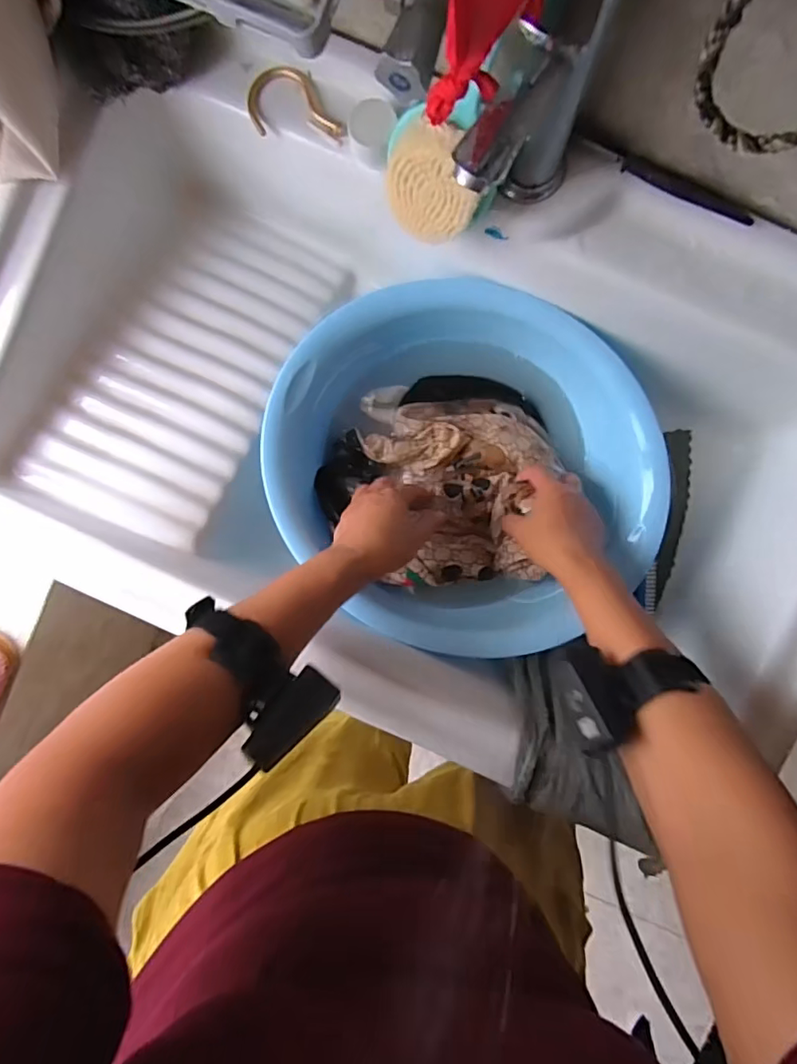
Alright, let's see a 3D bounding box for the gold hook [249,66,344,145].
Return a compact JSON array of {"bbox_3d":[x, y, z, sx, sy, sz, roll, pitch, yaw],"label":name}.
[{"bbox_3d":[-0.083,-0.357,0.447,0.083,0.008,0.056,8,93,2],"label":"gold hook"}]

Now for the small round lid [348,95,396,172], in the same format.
[{"bbox_3d":[-0.022,-0.318,0.432,0.039,0.027,0.041,0,93,3],"label":"small round lid"}]

